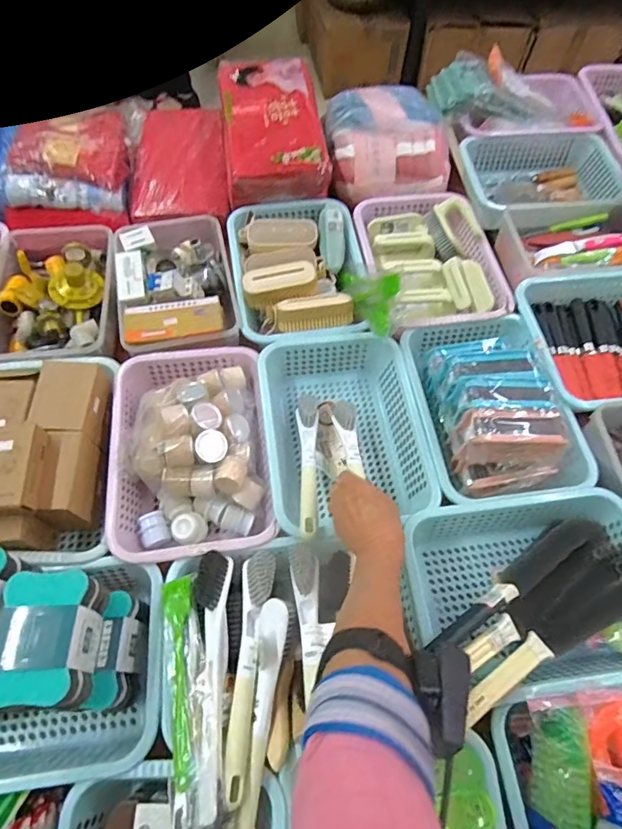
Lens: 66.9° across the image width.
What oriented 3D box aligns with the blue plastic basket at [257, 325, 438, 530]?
[{"bbox_3d":[0.047,0.026,0.710,0.228,0.083,0.312,-7,64,-5],"label":"blue plastic basket"}]

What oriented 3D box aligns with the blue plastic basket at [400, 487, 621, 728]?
[{"bbox_3d":[0.277,0.221,0.602,0.315,0.101,0.224,-8,64,-6],"label":"blue plastic basket"}]

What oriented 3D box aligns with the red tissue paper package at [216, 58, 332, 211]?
[{"bbox_3d":[-0.075,-0.554,0.920,0.187,0.083,0.339,-7,64,-5],"label":"red tissue paper package"}]

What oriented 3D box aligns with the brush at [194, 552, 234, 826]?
[{"bbox_3d":[-0.105,0.273,0.507,0.040,0.027,0.250,-6,48,-4],"label":"brush"}]

